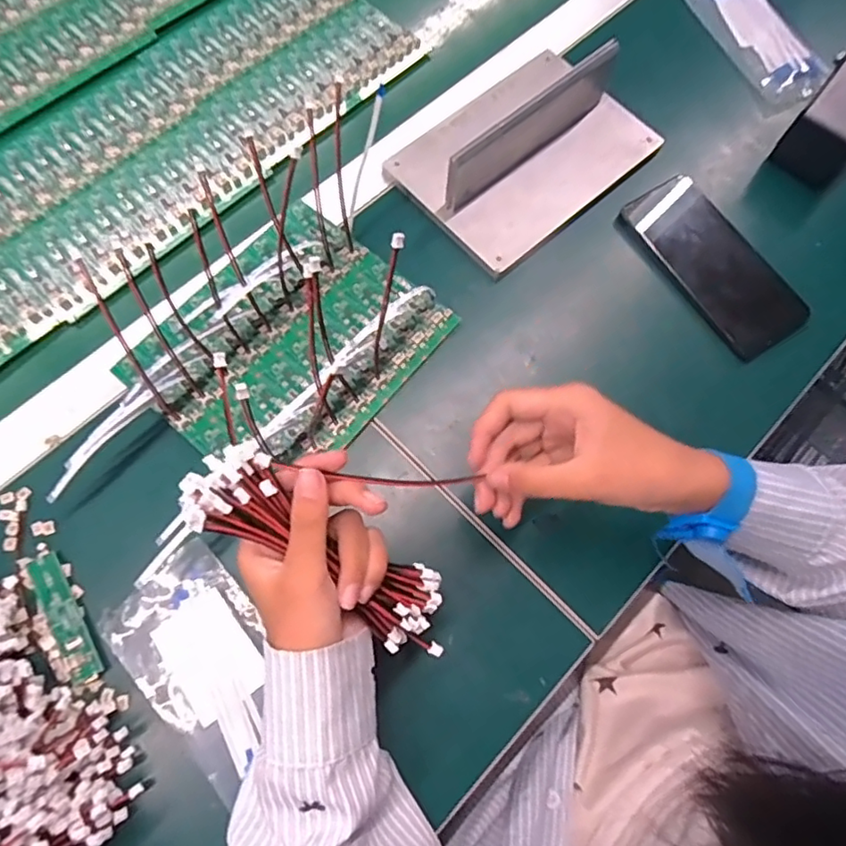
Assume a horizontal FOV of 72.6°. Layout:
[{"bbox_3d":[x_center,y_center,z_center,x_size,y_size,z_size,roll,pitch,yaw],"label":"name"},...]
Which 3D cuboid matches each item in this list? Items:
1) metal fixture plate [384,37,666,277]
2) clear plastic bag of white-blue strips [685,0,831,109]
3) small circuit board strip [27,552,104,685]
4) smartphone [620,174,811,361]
[{"bbox_3d":[0.087,-0.237,0.467,0.198,0.054,0.143,-40,76,-15],"label":"metal fixture plate"},{"bbox_3d":[0.324,-0.375,0.561,0.073,0.024,0.173,-20,72,-9],"label":"clear plastic bag of white-blue strips"},{"bbox_3d":[-0.228,0.122,0.365,0.018,0.006,0.084,-29,73,-12],"label":"small circuit board strip"},{"bbox_3d":[0.233,-0.128,0.458,0.068,0.009,0.155,-35,80,-1],"label":"smartphone"}]

